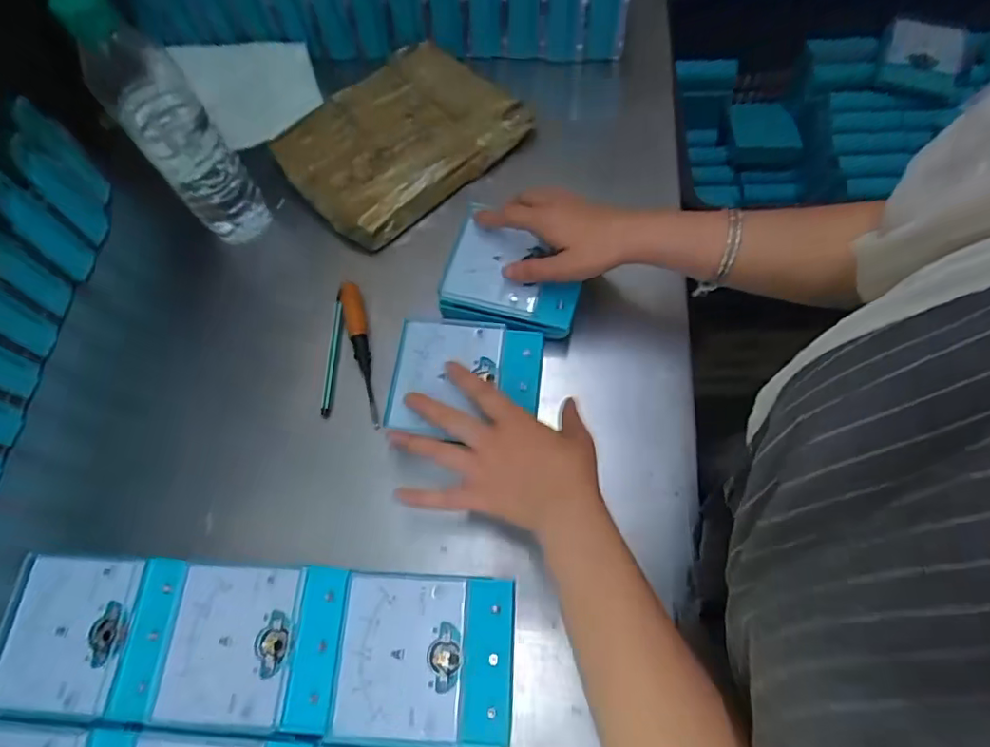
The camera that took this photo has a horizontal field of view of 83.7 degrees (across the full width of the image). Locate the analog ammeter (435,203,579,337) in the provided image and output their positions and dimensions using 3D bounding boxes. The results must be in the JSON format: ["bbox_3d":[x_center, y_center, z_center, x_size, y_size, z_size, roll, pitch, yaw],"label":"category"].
[{"bbox_3d":[0.016,-0.088,0.474,0.115,0.026,0.096,13,68,9],"label":"analog ammeter"}]

